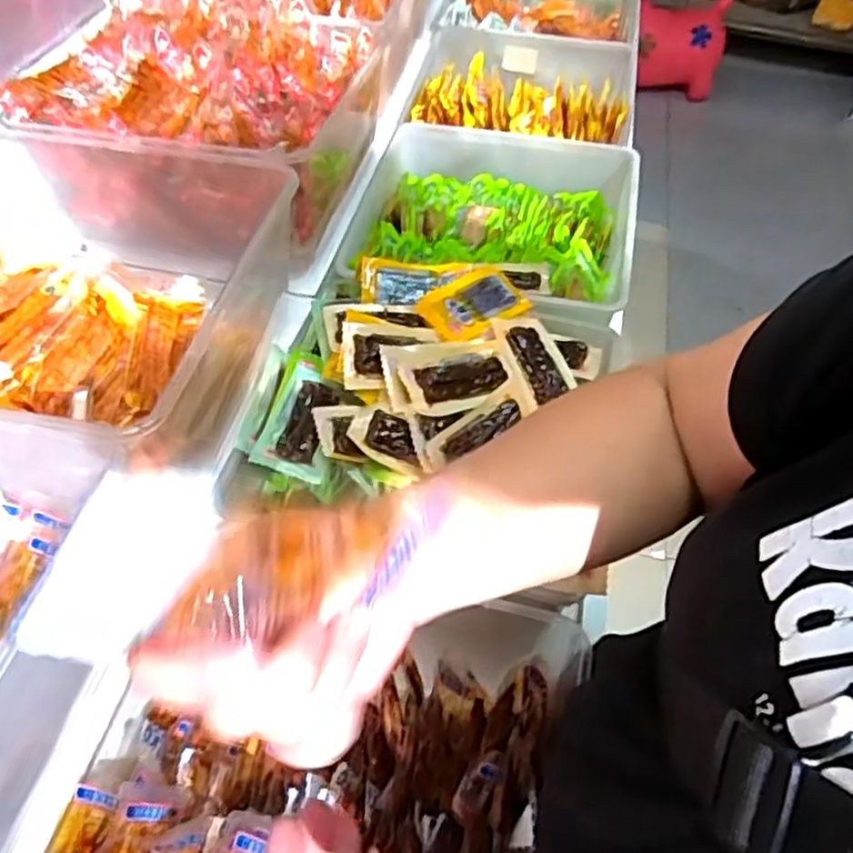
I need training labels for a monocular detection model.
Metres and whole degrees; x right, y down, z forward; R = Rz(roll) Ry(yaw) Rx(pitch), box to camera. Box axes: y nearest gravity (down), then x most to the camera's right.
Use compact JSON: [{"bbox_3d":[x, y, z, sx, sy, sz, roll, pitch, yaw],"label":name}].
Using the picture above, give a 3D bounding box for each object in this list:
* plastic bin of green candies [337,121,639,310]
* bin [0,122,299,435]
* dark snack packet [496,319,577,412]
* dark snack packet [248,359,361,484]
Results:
[{"bbox_3d":[0.078,-0.225,0.825,0.303,0.097,0.292,11,51,6],"label":"plastic bin of green candies"},{"bbox_3d":[-0.296,-0.110,0.600,0.315,0.144,0.325,8,51,4],"label":"bin"},{"bbox_3d":[0.097,-0.060,0.631,0.056,0.019,0.107,-7,51,-9],"label":"dark snack packet"},{"bbox_3d":[-0.096,-0.008,0.585,0.061,0.019,0.107,14,51,8],"label":"dark snack packet"}]

